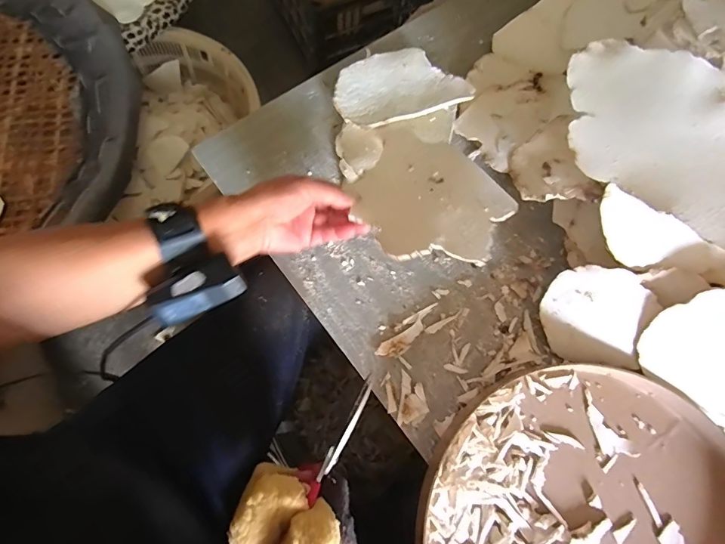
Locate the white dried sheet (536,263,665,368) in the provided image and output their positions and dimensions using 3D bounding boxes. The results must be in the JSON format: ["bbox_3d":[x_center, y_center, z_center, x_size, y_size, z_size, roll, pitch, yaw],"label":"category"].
[{"bbox_3d":[0.229,0.040,0.423,0.091,0.018,0.091,16,110,21],"label":"white dried sheet"}]

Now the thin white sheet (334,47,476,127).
[{"bbox_3d":[0.041,-0.227,0.519,0.152,0.032,0.102,-15,73,-7],"label":"thin white sheet"}]

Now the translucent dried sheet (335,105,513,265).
[{"bbox_3d":[0.058,-0.092,0.438,0.141,0.015,0.212,-11,50,-3],"label":"translucent dried sheet"}]

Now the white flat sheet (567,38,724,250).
[{"bbox_3d":[0.243,-0.111,0.341,0.109,0.010,0.189,-43,68,13],"label":"white flat sheet"}]

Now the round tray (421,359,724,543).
[{"bbox_3d":[0.207,0.236,0.374,0.301,0.039,0.291,1,72,-2],"label":"round tray"}]

